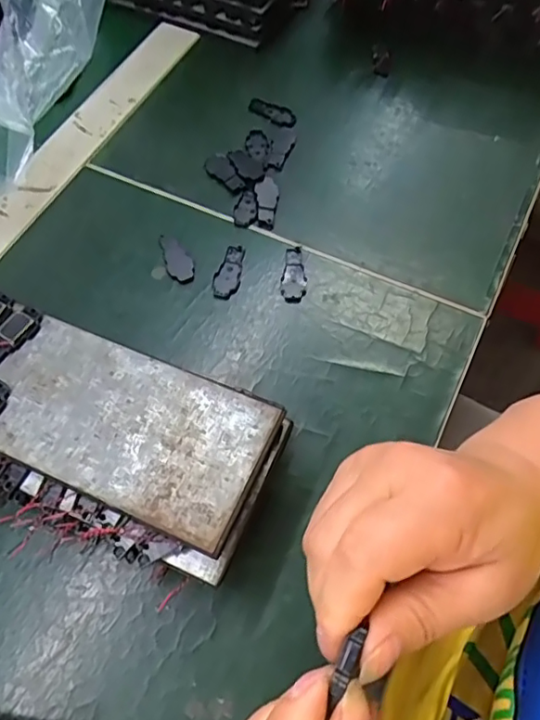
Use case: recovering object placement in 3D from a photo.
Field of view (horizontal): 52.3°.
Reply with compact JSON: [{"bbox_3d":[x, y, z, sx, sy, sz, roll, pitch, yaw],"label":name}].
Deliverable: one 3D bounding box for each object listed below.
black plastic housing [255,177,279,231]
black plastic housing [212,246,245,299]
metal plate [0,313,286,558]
[{"bbox_3d":[-0.003,-0.108,0.373,0.016,0.004,0.042,6,62,6],"label":"black plastic housing"},{"bbox_3d":[-0.026,-0.057,0.348,0.016,0.004,0.040,12,63,8],"label":"black plastic housing"},{"bbox_3d":[-0.096,0.018,0.259,0.194,0.004,0.070,20,64,13],"label":"metal plate"}]

